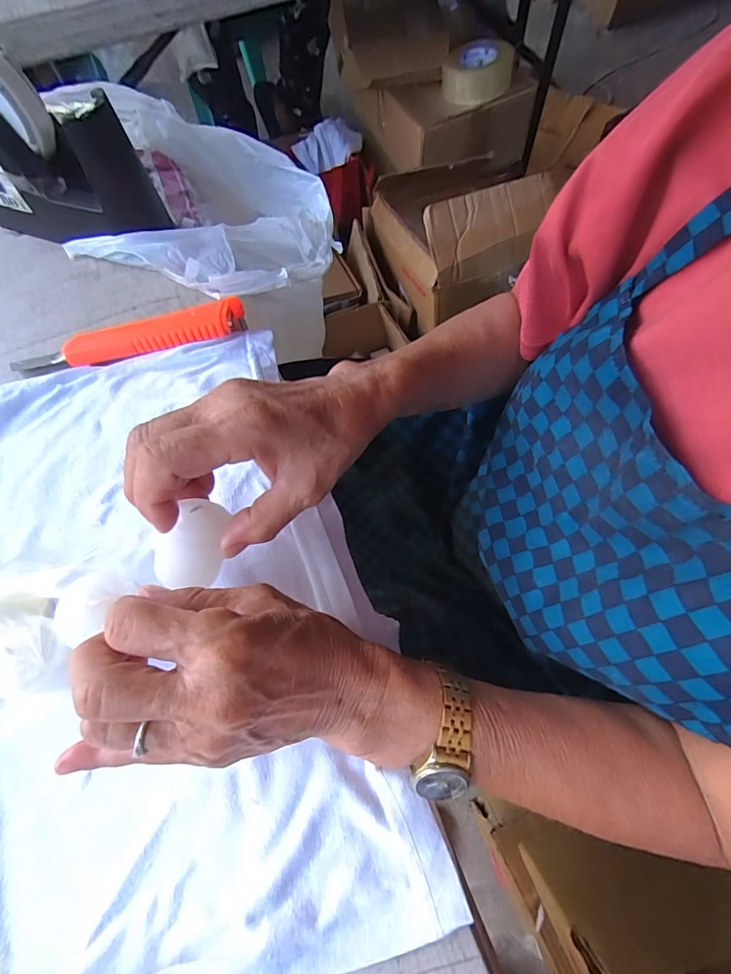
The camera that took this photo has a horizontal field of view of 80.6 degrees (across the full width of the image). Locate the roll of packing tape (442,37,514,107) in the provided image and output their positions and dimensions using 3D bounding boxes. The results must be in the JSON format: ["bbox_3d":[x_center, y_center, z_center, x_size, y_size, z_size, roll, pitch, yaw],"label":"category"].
[{"bbox_3d":[0.229,-0.845,0.881,0.134,0.067,0.122,-1,67,2],"label":"roll of packing tape"}]

